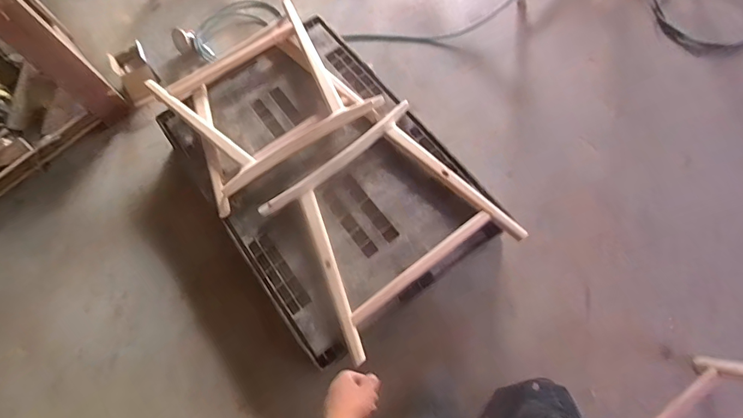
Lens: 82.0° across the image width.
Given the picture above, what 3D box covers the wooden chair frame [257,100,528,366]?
[{"bbox_3d":[0.042,0.031,1.405,0.641,0.086,0.632,-36,70,-6],"label":"wooden chair frame"}]

